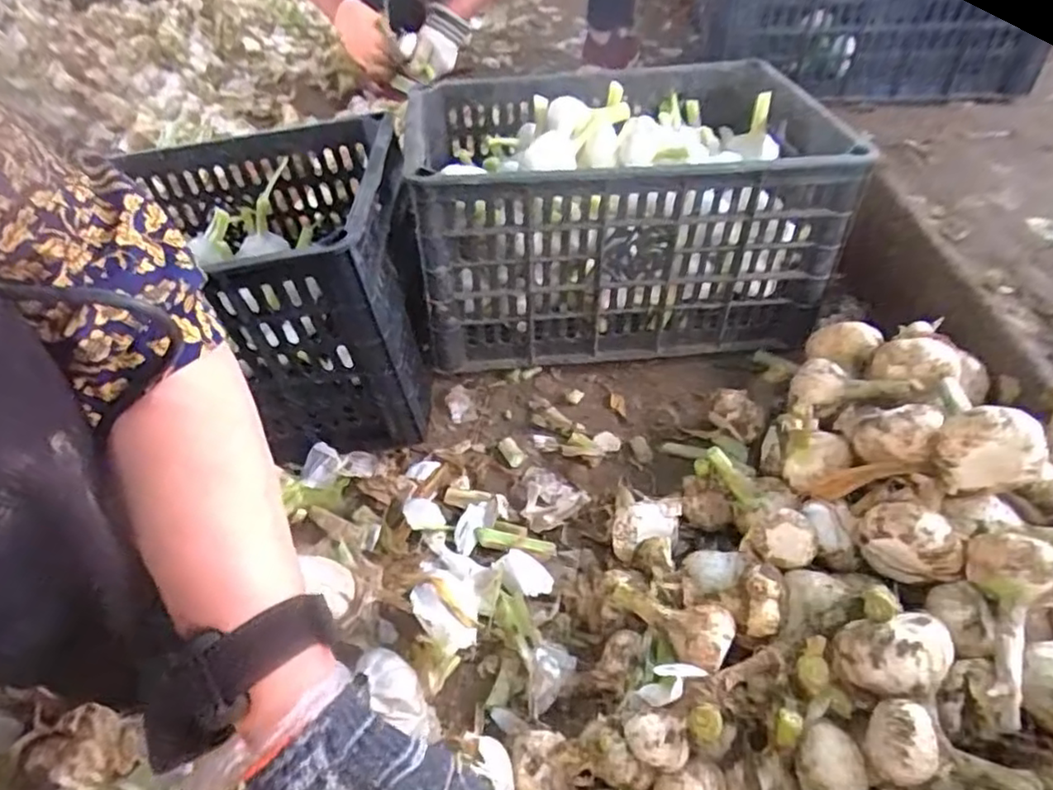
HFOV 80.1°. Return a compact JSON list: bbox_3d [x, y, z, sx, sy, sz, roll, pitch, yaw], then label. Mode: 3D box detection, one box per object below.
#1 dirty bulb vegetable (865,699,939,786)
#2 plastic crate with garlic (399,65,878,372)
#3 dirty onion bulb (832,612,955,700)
[{"bbox_3d":[0.206,0.191,0.344,0.033,0.028,0.039,19,51,24],"label":"dirty bulb vegetable"},{"bbox_3d":[0.100,-0.233,0.748,0.435,0.229,0.342,-6,45,1],"label":"plastic crate with garlic"},{"bbox_3d":[0.221,0.155,0.372,0.065,0.033,0.040,-7,45,0],"label":"dirty onion bulb"}]

